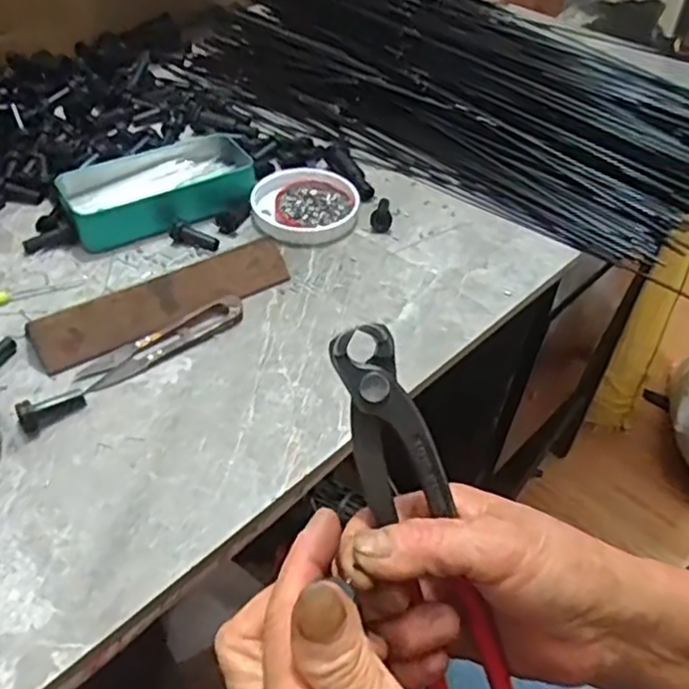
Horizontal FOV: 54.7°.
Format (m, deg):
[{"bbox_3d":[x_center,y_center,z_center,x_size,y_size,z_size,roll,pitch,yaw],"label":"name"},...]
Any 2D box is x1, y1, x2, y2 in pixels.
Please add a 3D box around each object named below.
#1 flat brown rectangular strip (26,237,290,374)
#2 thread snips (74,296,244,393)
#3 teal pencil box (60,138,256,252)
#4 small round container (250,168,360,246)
[{"bbox_3d":[-0.123,-0.032,0.460,0.177,0.026,0.026,-24,51,-24],"label":"flat brown rectangular strip"},{"bbox_3d":[-0.120,-0.002,0.446,0.116,0.004,0.023,-30,56,-24],"label":"thread snips"},{"bbox_3d":[-0.150,-0.130,0.548,0.150,0.033,0.087,-20,50,-21],"label":"teal pencil box"},{"bbox_3d":[-0.033,-0.119,0.557,0.086,0.015,0.086,1,45,-1],"label":"small round container"}]

